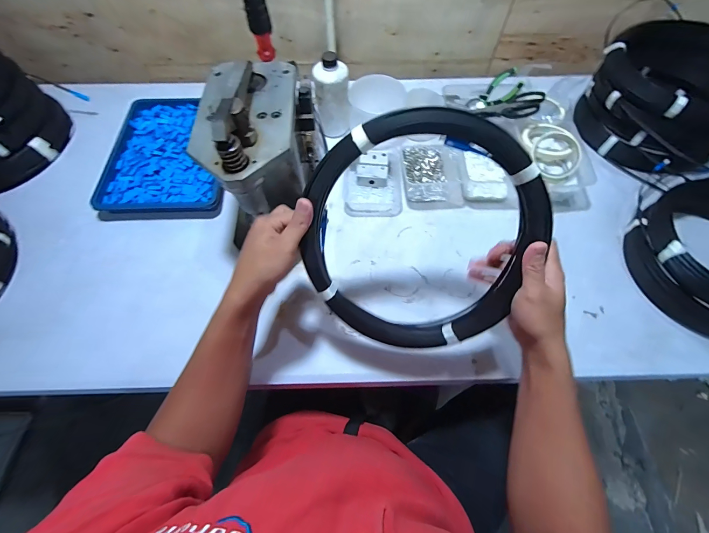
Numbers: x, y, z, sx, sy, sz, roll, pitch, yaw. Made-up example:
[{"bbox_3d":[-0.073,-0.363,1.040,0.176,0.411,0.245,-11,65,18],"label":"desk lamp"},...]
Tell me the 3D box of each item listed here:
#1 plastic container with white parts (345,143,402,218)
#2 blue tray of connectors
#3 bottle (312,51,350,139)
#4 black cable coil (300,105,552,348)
[{"bbox_3d":[0.038,-0.180,0.658,0.118,0.039,0.161,-1,62,-1],"label":"plastic container with white parts"},{"bbox_3d":[-0.394,-0.257,0.685,0.235,0.035,0.325,-1,62,-1],"label":"blue tray of connectors"},{"bbox_3d":[-0.046,-0.355,0.651,0.068,0.150,0.058,-5,62,-3],"label":"bottle"},{"bbox_3d":[0.073,-0.027,0.366,0.261,0.281,0.027,7,23,3],"label":"black cable coil"}]

